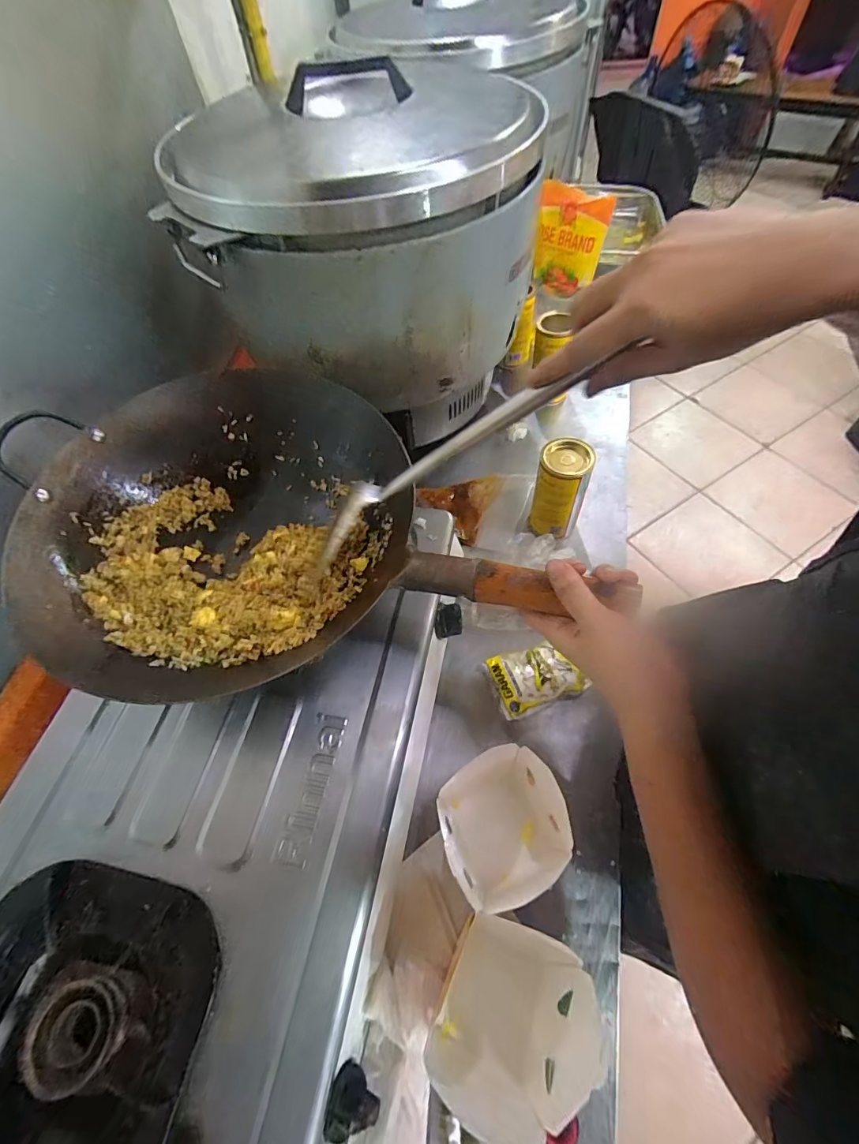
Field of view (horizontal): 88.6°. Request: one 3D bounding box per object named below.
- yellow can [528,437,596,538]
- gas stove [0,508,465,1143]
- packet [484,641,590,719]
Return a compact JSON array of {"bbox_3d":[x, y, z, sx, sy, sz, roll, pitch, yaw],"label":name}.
[{"bbox_3d":[0.189,-0.117,0.632,0.073,0.120,0.081,12,60,12],"label":"yellow can"},{"bbox_3d":[-0.205,0.219,0.463,0.391,0.117,0.664,8,60,10],"label":"gas stove"},{"bbox_3d":[0.134,0.128,0.552,0.108,0.023,0.076,-15,59,-4],"label":"packet"}]

